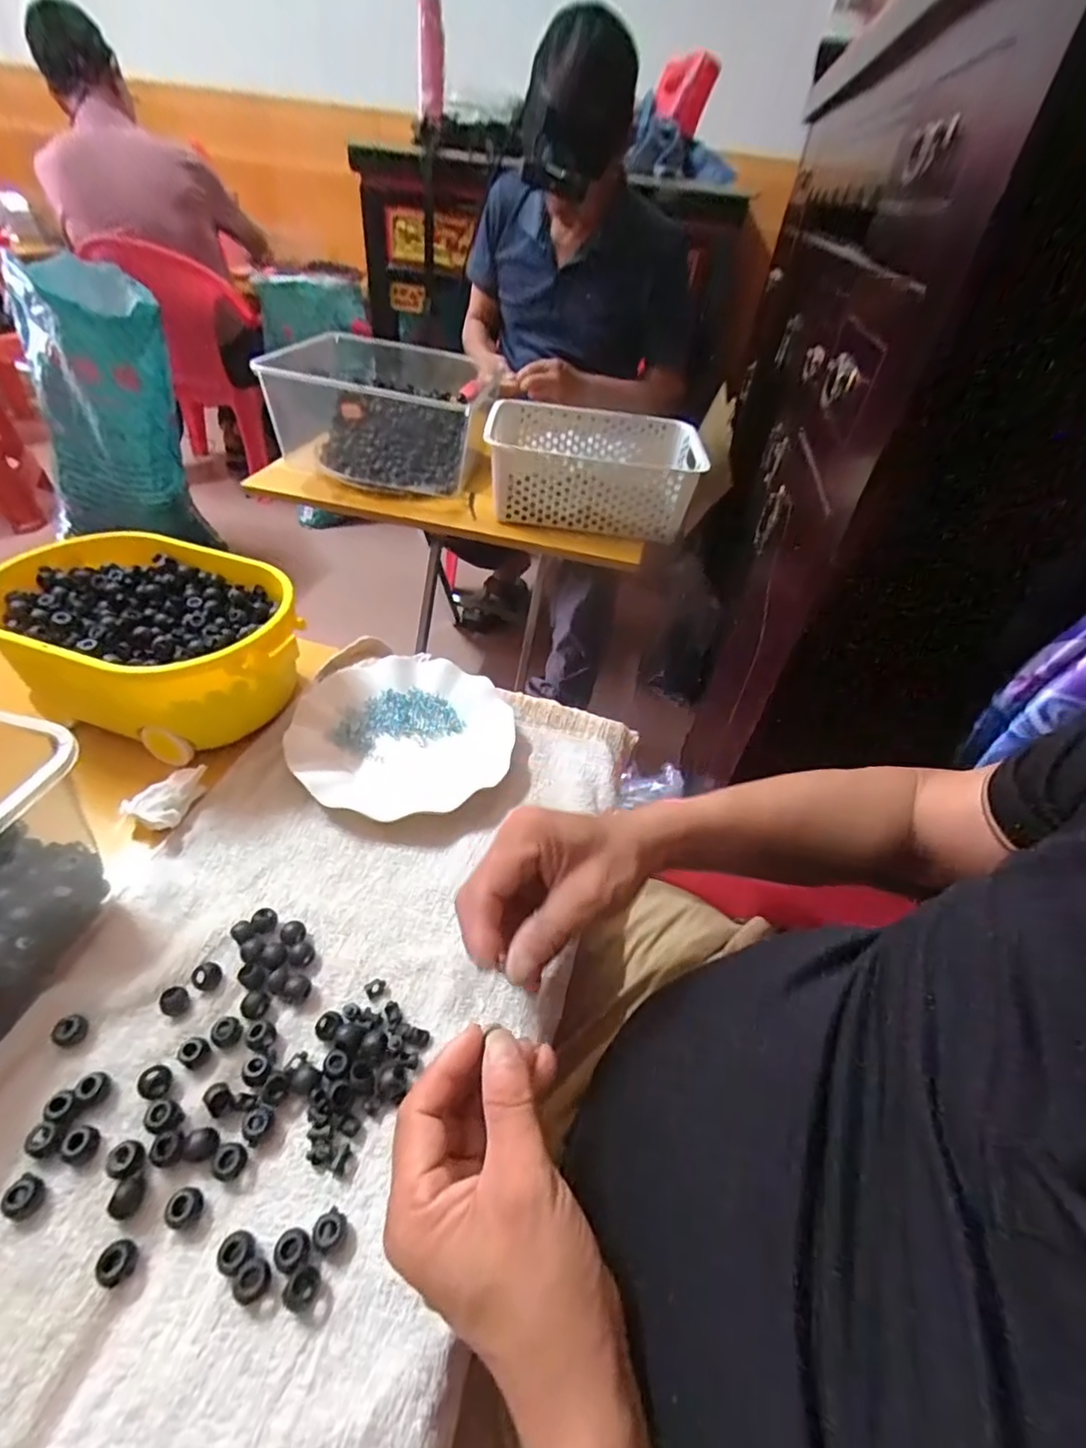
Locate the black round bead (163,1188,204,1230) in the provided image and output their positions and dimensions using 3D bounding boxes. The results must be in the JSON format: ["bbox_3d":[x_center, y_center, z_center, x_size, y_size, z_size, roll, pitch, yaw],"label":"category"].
[{"bbox_3d":[-0.171,0.230,0.280,0.015,0.009,0.014,4,43,-4],"label":"black round bead"}]

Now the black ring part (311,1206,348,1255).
[{"bbox_3d":[-0.101,0.241,0.279,0.015,0.012,0.014,-11,46,-19],"label":"black ring part"}]

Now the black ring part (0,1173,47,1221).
[{"bbox_3d":[-0.245,0.223,0.277,0.013,0.013,0.014,32,48,23],"label":"black ring part"}]

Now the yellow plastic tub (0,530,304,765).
[{"bbox_3d":[-0.322,-0.068,0.497,0.244,0.094,0.164,16,44,9],"label":"yellow plastic tub"}]

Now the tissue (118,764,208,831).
[{"bbox_3d":[-0.274,0.056,0.436,0.034,0.023,0.058,29,47,21],"label":"tissue"}]

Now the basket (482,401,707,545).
[{"bbox_3d":[0.075,-0.393,0.902,0.313,0.106,0.239,5,43,-3],"label":"basket"}]

